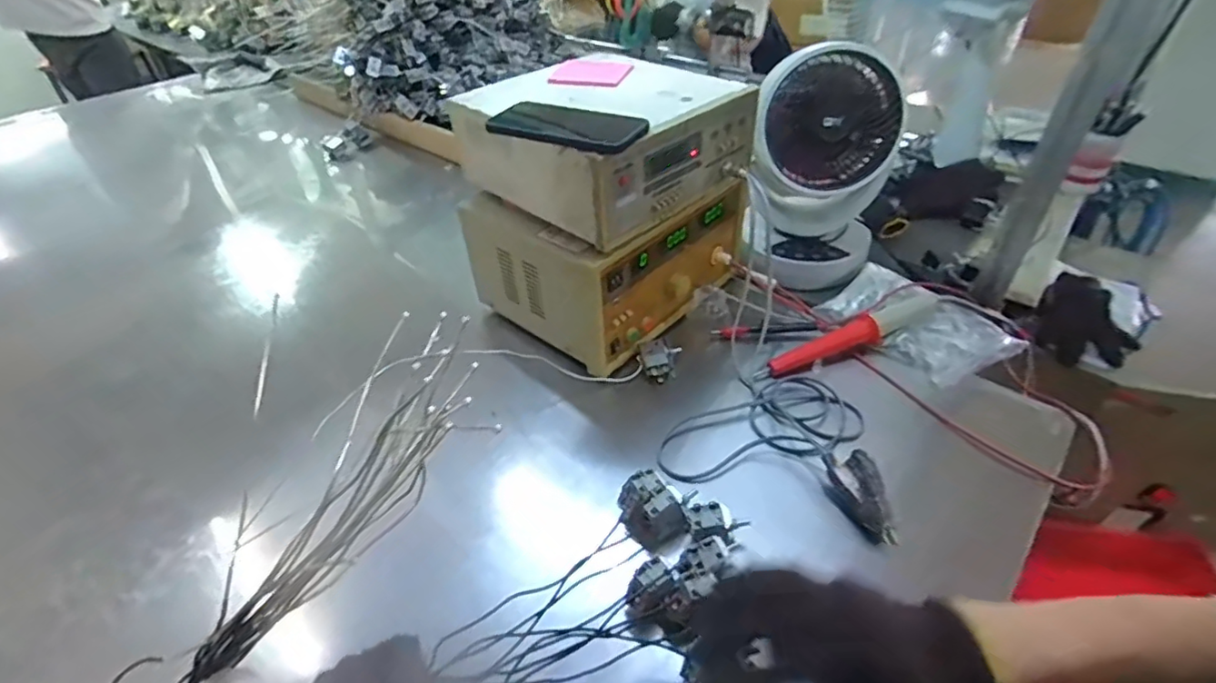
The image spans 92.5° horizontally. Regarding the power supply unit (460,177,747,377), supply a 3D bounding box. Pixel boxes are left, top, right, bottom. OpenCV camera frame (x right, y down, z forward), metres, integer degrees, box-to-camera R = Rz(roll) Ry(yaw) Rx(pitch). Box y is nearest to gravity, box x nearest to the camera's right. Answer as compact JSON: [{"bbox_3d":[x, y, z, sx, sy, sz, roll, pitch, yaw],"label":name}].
[{"bbox_3d":[0.010,-0.137,0.825,0.331,0.182,0.238,-31,49,-29],"label":"power supply unit"}]

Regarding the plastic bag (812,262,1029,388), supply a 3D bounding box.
[{"bbox_3d":[0.421,-0.031,0.783,0.166,0.040,0.219,-29,48,-28],"label":"plastic bag"}]

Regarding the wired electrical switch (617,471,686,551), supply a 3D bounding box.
[{"bbox_3d":[0.041,0.167,0.568,0.041,0.052,0.063,-26,47,-26],"label":"wired electrical switch"}]

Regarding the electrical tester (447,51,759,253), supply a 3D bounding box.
[{"bbox_3d":[-0.001,-0.252,0.718,0.285,0.115,0.264,-28,48,-27],"label":"electrical tester"}]

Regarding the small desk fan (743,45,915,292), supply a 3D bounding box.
[{"bbox_3d":[0.304,-0.254,0.835,0.195,0.301,0.192,15,44,18],"label":"small desk fan"}]

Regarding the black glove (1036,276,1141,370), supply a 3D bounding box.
[{"bbox_3d":[0.756,-0.032,0.917,0.175,0.060,0.136,-33,50,-31],"label":"black glove"}]

